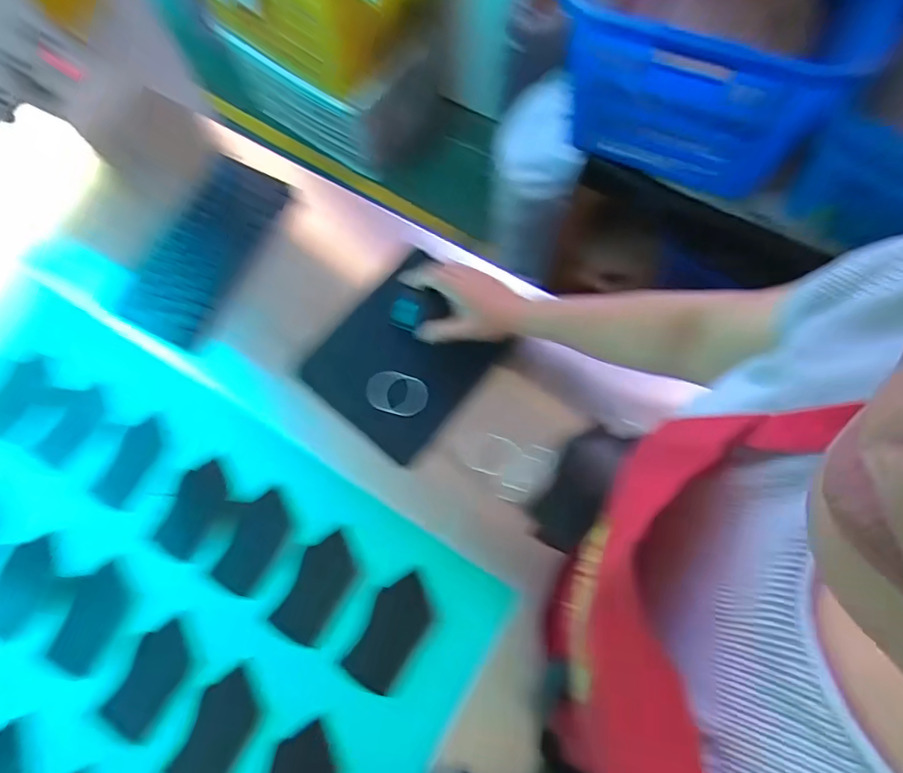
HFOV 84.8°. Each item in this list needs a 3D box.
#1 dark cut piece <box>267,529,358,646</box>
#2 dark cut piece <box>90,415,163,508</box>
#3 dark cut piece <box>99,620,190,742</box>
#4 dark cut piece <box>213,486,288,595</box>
[{"bbox_3d":[-0.158,0.238,0.587,0.064,0.007,0.121,25,75,9],"label":"dark cut piece"},{"bbox_3d":[-0.413,0.096,0.639,0.051,0.004,0.115,25,81,9],"label":"dark cut piece"},{"bbox_3d":[-0.339,0.329,0.556,0.061,0.004,0.116,24,75,9],"label":"dark cut piece"},{"bbox_3d":[-0.240,0.188,0.601,0.059,0.008,0.116,24,75,9],"label":"dark cut piece"}]

